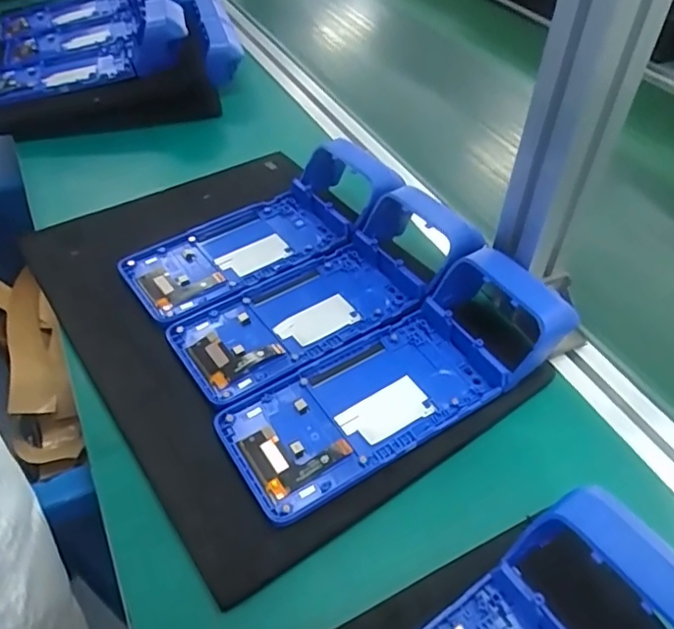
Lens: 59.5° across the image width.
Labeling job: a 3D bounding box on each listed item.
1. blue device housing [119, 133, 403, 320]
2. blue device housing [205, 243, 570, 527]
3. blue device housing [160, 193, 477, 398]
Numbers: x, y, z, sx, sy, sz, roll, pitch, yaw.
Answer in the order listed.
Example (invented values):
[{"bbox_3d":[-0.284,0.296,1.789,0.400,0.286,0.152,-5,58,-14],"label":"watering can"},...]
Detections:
[{"bbox_3d":[-0.056,-0.072,0.458,0.218,0.045,0.088,-27,52,-23],"label":"blue device housing"},{"bbox_3d":[0.041,0.033,0.357,0.224,0.041,0.085,-25,51,-22],"label":"blue device housing"},{"bbox_3d":[-0.005,-0.020,0.404,0.216,0.040,0.092,-27,52,-24],"label":"blue device housing"}]

